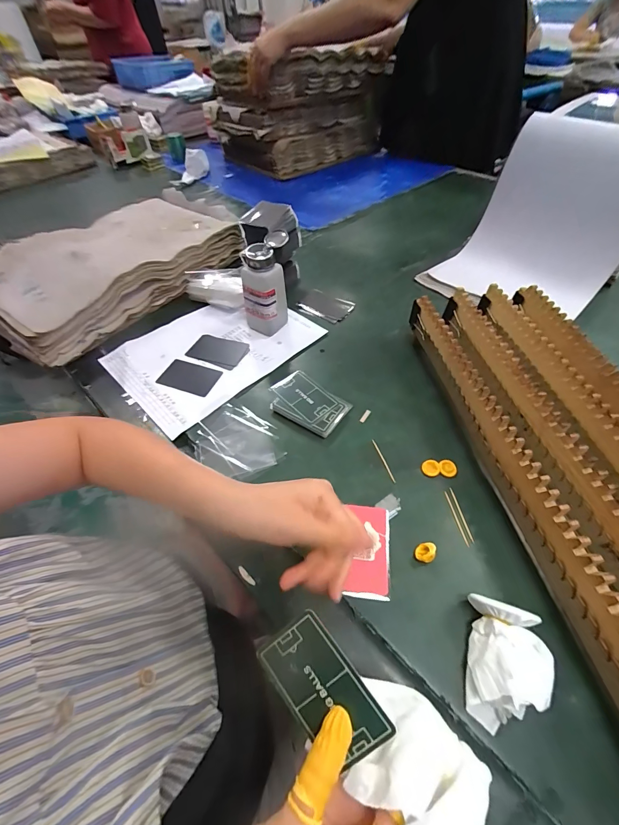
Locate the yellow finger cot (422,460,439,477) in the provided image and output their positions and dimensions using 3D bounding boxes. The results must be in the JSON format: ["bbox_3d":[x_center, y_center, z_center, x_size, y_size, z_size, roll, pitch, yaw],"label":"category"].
[{"bbox_3d":[0.143,0.066,0.402,0.019,0.005,0.020,0,52,0],"label":"yellow finger cot"}]

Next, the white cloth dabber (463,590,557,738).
[{"bbox_3d":[0.158,0.198,0.271,0.053,0.047,0.090,12,53,10],"label":"white cloth dabber"}]

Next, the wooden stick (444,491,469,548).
[{"bbox_3d":[0.161,0.116,0.373,0.004,0.004,0.062,-8,53,-6],"label":"wooden stick"}]

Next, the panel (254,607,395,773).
[{"bbox_3d":[0.008,0.180,0.221,0.051,0.004,0.084,-42,74,6],"label":"panel"}]

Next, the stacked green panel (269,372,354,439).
[{"bbox_3d":[-0.003,-0.014,0.462,0.107,0.014,0.068,31,59,22],"label":"stacked green panel"}]

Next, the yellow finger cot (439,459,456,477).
[{"bbox_3d":[0.164,0.065,0.403,0.019,0.004,0.020,0,52,0],"label":"yellow finger cot"}]

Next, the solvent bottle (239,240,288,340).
[{"bbox_3d":[-0.073,-0.186,0.528,0.058,0.127,0.052,20,55,16],"label":"solvent bottle"}]

